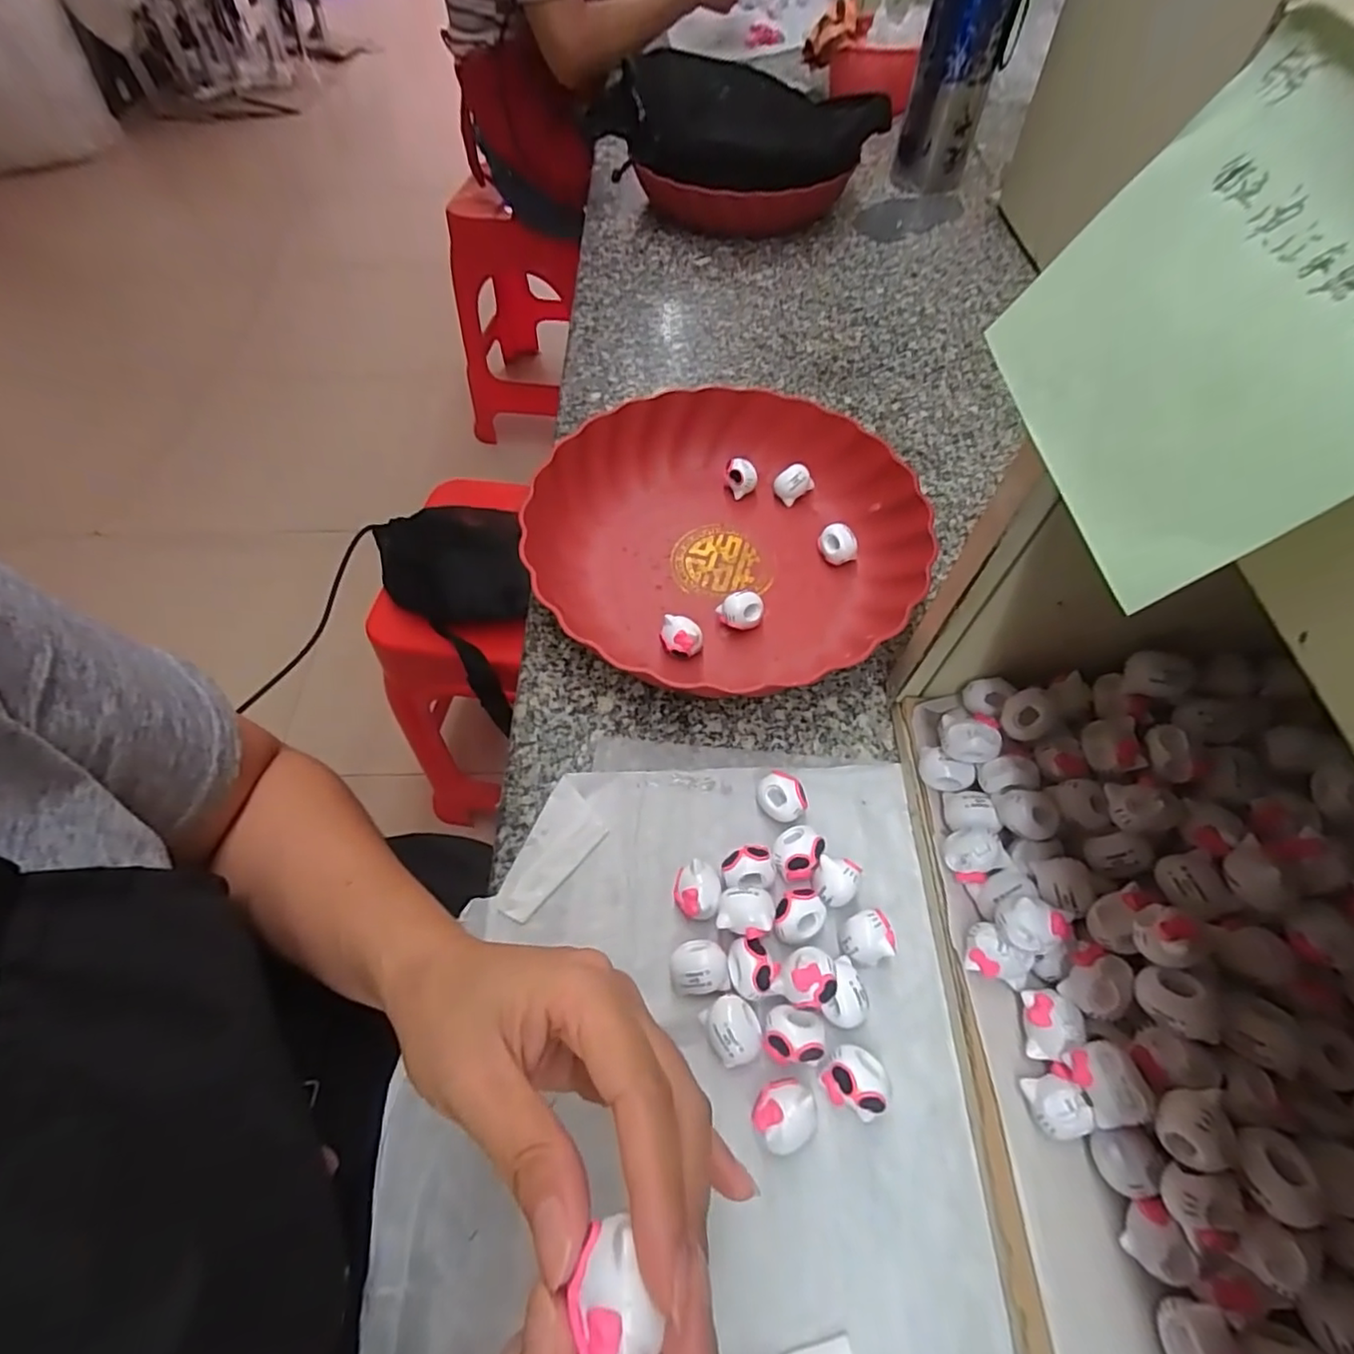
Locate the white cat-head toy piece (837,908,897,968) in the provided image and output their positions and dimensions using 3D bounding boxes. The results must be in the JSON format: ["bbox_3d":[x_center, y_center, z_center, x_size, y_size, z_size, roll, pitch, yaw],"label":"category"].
[{"bbox_3d":[0.084,0.119,0.277,0.023,0.023,0.021,-7,59,-4],"label":"white cat-head toy piece"}]

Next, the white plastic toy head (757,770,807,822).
[{"bbox_3d":[0.053,0.062,0.313,0.025,0.018,0.020,24,62,14],"label":"white plastic toy head"}]

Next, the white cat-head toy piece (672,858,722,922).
[{"bbox_3d":[0.010,0.102,0.290,0.021,0.018,0.024,3,58,2],"label":"white cat-head toy piece"}]

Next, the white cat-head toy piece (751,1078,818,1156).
[{"bbox_3d":[0.043,0.175,0.244,0.024,0.018,0.022,0,58,0],"label":"white cat-head toy piece"}]

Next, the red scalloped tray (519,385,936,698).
[{"bbox_3d":[0.029,-0.092,0.395,0.241,0.050,0.228,-7,59,-4],"label":"red scalloped tray"}]

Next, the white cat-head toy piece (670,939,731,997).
[{"bbox_3d":[0.010,0.130,0.272,0.025,0.020,0.021,-7,59,-4],"label":"white cat-head toy piece"}]

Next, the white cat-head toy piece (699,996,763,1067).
[{"bbox_3d":[0.024,0.150,0.260,0.022,0.020,0.026,-23,61,-13],"label":"white cat-head toy piece"}]

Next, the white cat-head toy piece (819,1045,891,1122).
[{"bbox_3d":[0.074,0.165,0.250,0.024,0.019,0.022,0,58,0],"label":"white cat-head toy piece"}]

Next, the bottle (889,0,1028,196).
[{"bbox_3d":[0.294,-0.654,0.606,0.084,0.271,0.079,23,61,14],"label":"bottle"}]

